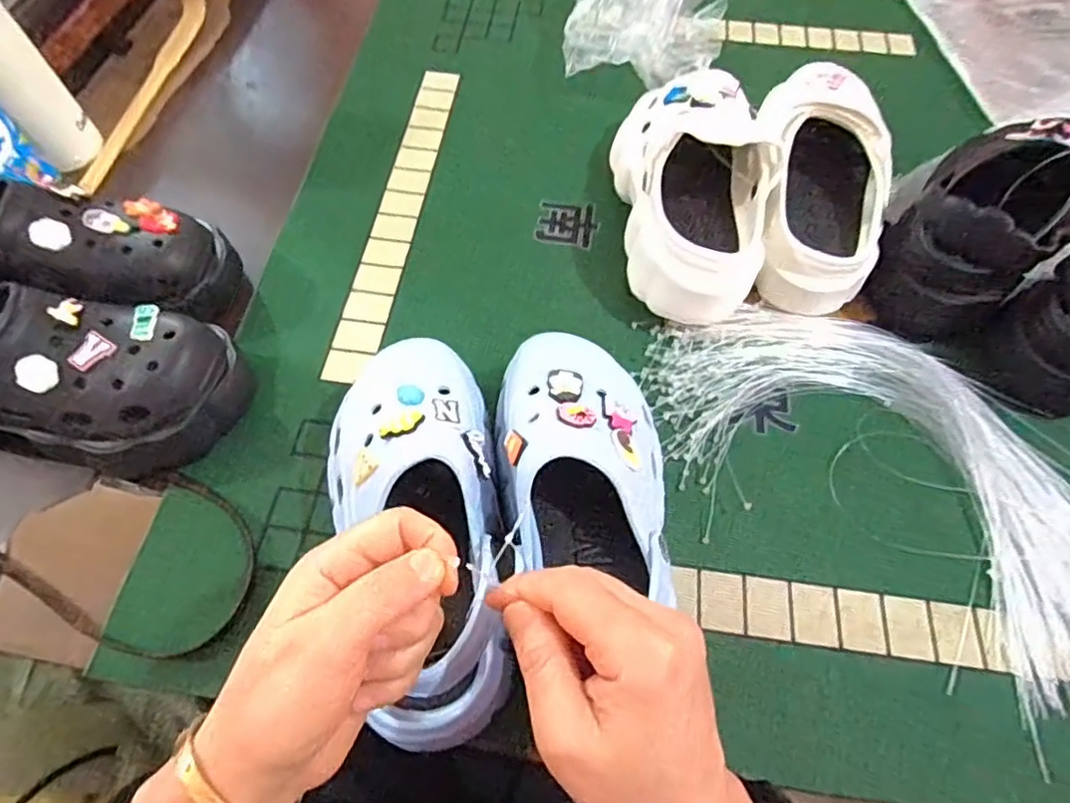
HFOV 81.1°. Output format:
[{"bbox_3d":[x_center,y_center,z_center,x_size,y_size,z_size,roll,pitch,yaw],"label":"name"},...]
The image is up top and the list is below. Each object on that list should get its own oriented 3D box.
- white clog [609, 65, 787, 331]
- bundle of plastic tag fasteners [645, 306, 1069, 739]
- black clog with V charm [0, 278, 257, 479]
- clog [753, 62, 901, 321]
[{"bbox_3d":[0.132,-0.186,0.537,0.117,0.104,0.244,0,61,-3],"label":"white clog"},{"bbox_3d":[0.275,0.050,0.464,0.406,0.018,0.193,38,67,18],"label":"bundle of plastic tag fasteners"},{"bbox_3d":[-0.340,-0.018,0.443,0.244,0.095,0.107,8,61,3],"label":"black clog with V charm"},{"bbox_3d":[0.243,-0.194,0.539,0.112,0.094,0.241,15,62,7],"label":"clog"}]

